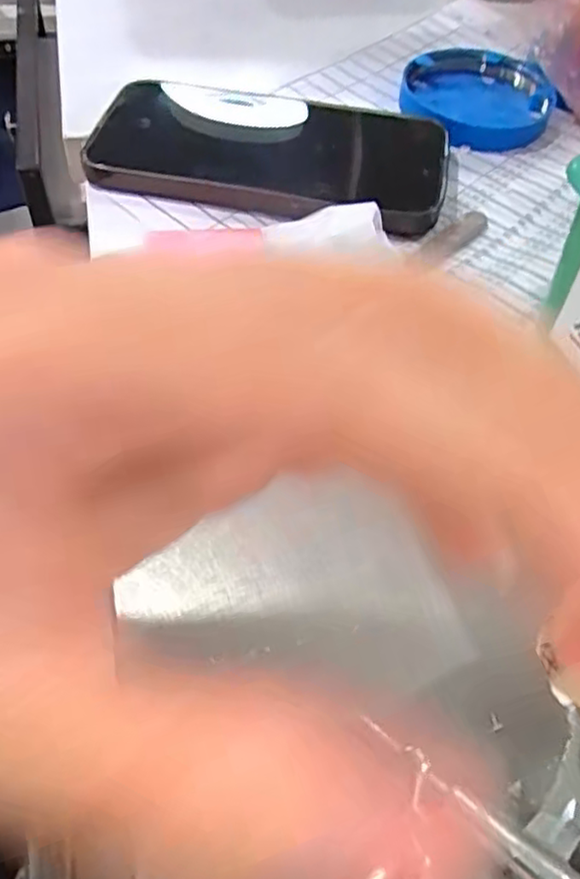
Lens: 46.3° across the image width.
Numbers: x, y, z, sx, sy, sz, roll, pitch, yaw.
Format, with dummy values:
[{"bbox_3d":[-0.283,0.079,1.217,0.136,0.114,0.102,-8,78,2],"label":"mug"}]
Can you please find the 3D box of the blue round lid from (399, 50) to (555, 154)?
[{"bbox_3d":[0.099,-0.185,0.361,0.067,0.016,0.071,2,54,-3],"label":"blue round lid"}]

